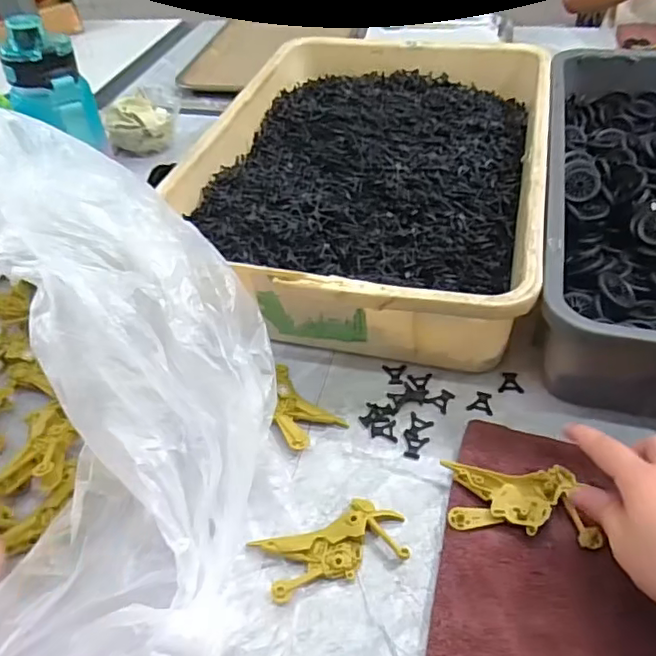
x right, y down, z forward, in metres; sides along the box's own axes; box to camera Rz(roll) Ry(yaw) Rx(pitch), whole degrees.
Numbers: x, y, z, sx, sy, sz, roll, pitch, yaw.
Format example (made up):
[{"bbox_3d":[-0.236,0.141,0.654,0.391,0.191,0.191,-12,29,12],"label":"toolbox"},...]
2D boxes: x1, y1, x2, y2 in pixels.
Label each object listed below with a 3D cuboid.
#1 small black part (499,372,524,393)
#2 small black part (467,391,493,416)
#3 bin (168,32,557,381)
[{"bbox_3d":[0.154,0.046,0.492,0.020,0.005,0.021,3,45,9],"label":"small black part"},{"bbox_3d":[0.126,0.060,0.478,0.020,0.004,0.022,11,47,17],"label":"small black part"},{"bbox_3d":[0.051,-0.175,0.657,0.351,0.098,0.512,7,46,13],"label":"bin"}]

